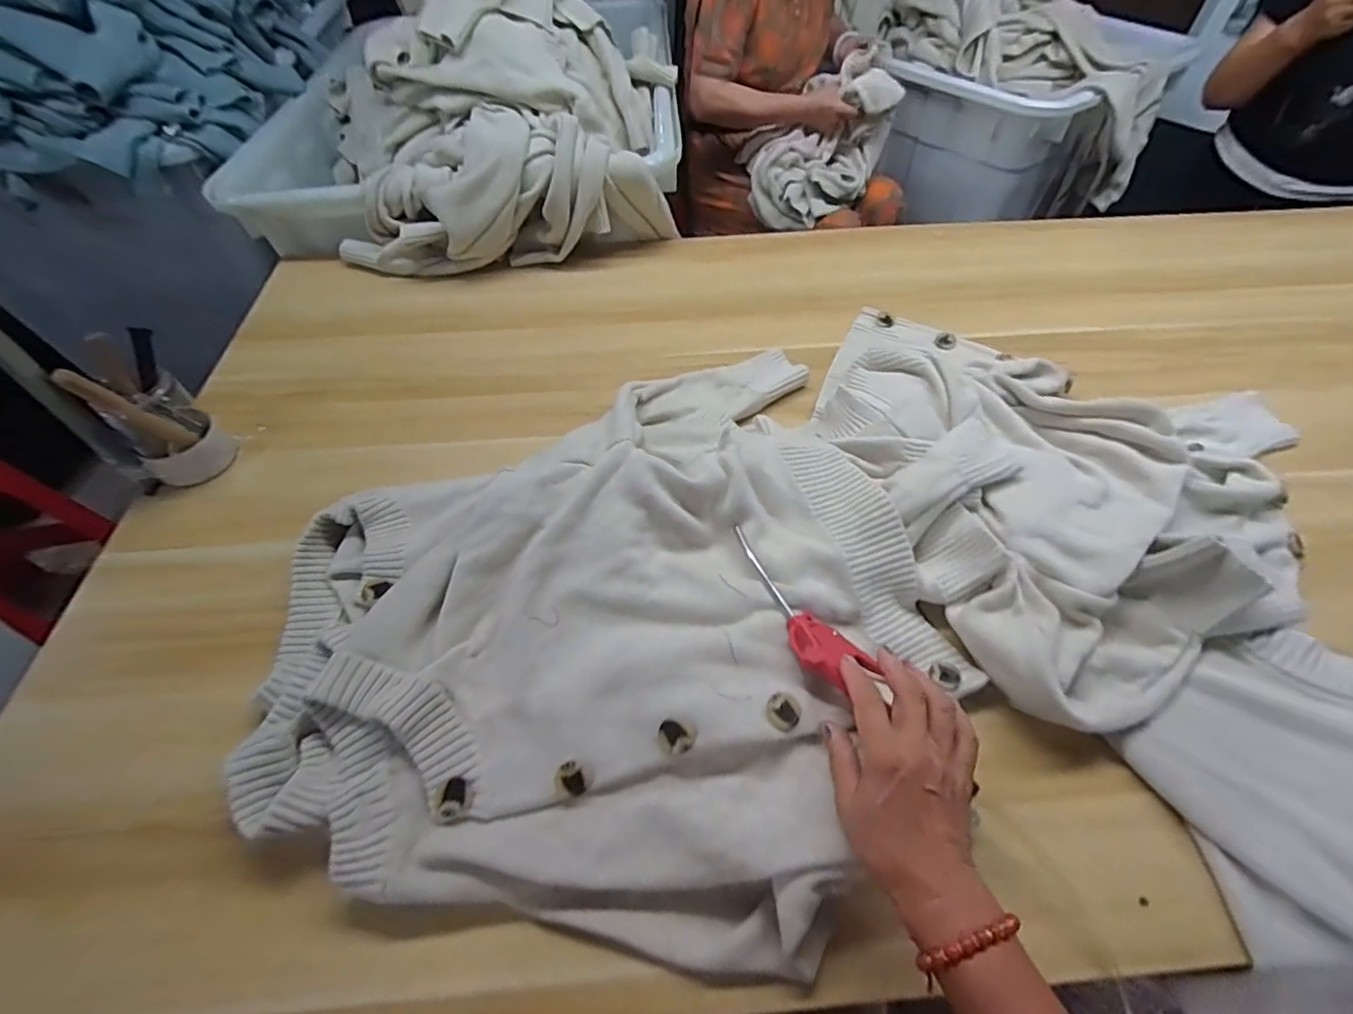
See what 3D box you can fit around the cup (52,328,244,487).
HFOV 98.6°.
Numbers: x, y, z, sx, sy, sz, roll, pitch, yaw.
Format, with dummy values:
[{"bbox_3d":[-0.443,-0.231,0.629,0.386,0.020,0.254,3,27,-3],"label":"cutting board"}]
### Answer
[{"bbox_3d":[-0.561,-0.102,0.629,0.083,0.160,0.084,-36,61,-23],"label":"cup"}]

